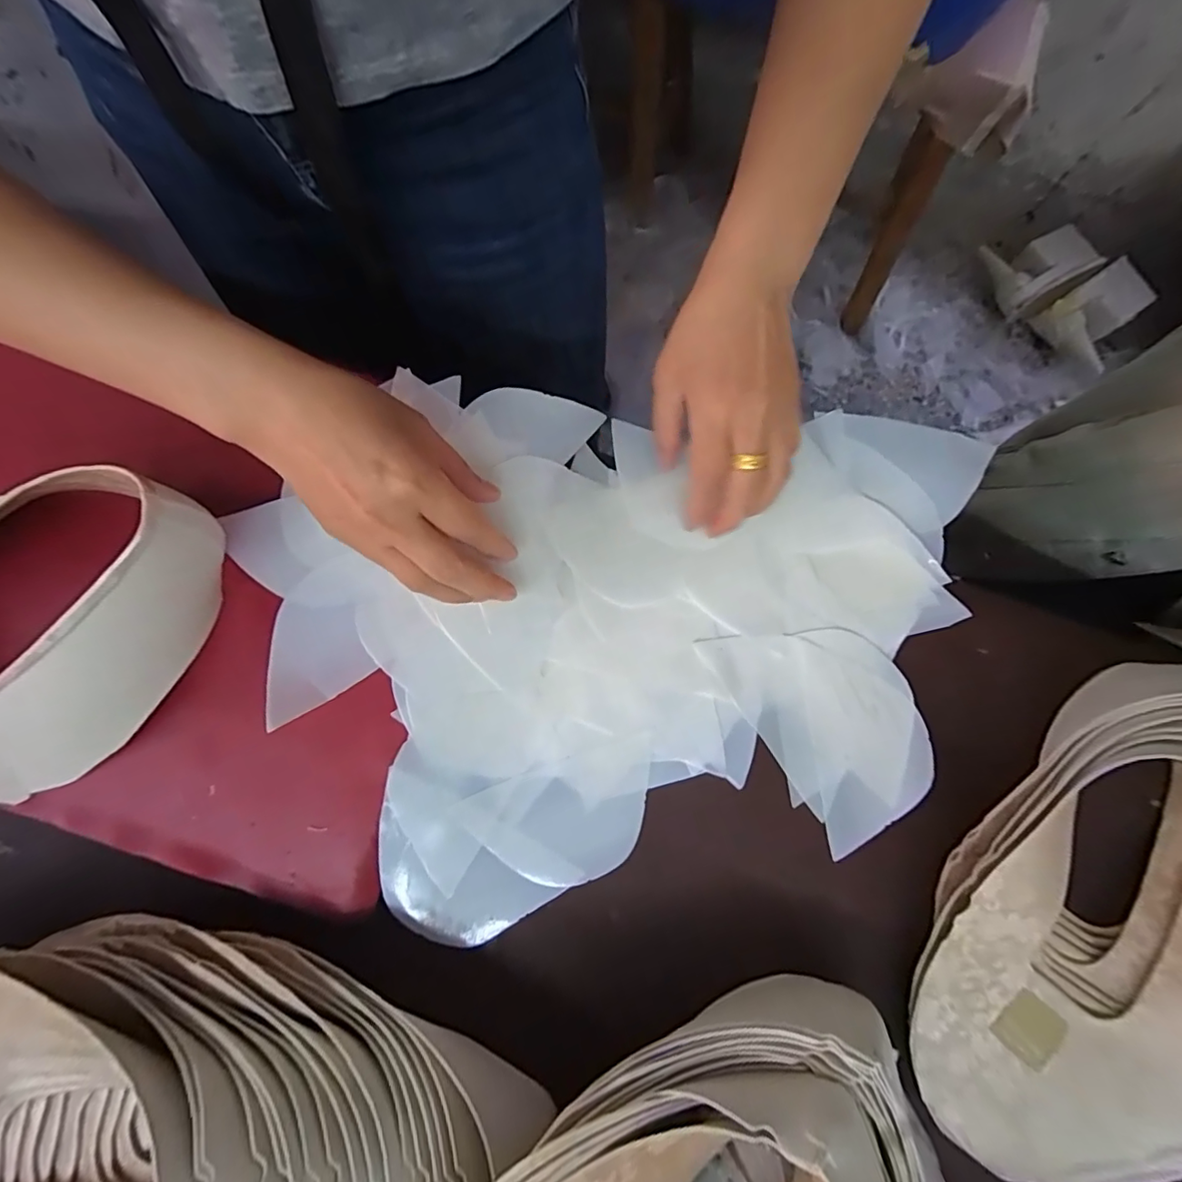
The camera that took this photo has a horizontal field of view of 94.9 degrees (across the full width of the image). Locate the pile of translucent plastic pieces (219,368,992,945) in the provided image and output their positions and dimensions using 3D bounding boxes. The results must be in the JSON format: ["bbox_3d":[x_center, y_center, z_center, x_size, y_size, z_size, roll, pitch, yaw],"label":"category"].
[{"bbox_3d":[0.035,0.012,0.326,0.437,0.054,0.300,-11,78,-3],"label":"pile of translucent plastic pieces"}]

